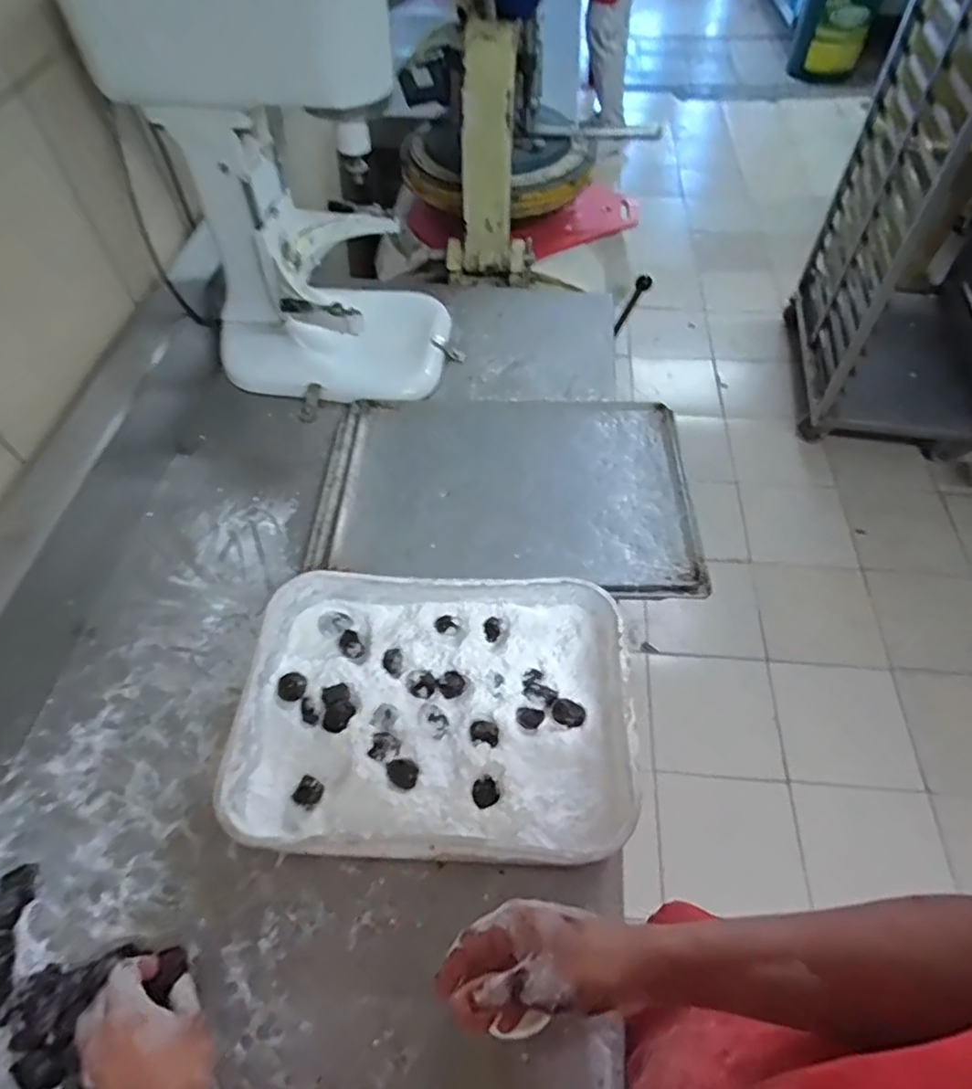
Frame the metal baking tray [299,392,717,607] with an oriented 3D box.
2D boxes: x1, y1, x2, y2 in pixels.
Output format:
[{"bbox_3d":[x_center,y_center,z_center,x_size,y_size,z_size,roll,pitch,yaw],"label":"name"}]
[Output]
[{"bbox_3d":[0.022,-0.084,0.875,0.487,0.034,0.354,2,55,3],"label":"metal baking tray"}]

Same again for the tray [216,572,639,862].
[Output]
[{"bbox_3d":[-0.052,0.168,0.664,0.383,0.067,0.279,2,55,3],"label":"tray"}]

